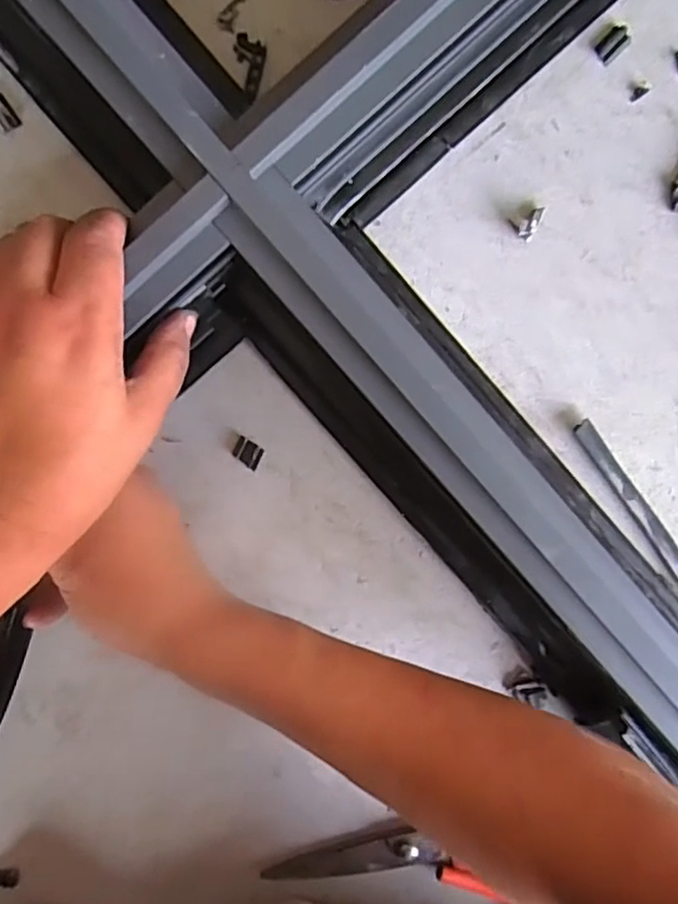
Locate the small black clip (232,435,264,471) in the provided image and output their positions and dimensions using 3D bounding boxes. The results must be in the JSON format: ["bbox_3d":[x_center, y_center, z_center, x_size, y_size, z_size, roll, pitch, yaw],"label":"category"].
[{"bbox_3d":[-0.050,0.000,0.356,0.018,0.004,0.012,35,93,-4],"label":"small black clip"}]

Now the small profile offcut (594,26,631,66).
[{"bbox_3d":[0.148,-0.219,0.346,0.018,0.004,0.013,-40,95,2],"label":"small profile offcut"}]

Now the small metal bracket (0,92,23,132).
[{"bbox_3d":[-0.175,-0.177,0.337,0.011,0.004,0.018,-34,95,1],"label":"small metal bracket"}]

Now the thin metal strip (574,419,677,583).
[{"bbox_3d":[0.172,0.037,0.364,0.012,0.008,0.129,-36,95,1],"label":"thin metal strip"}]

